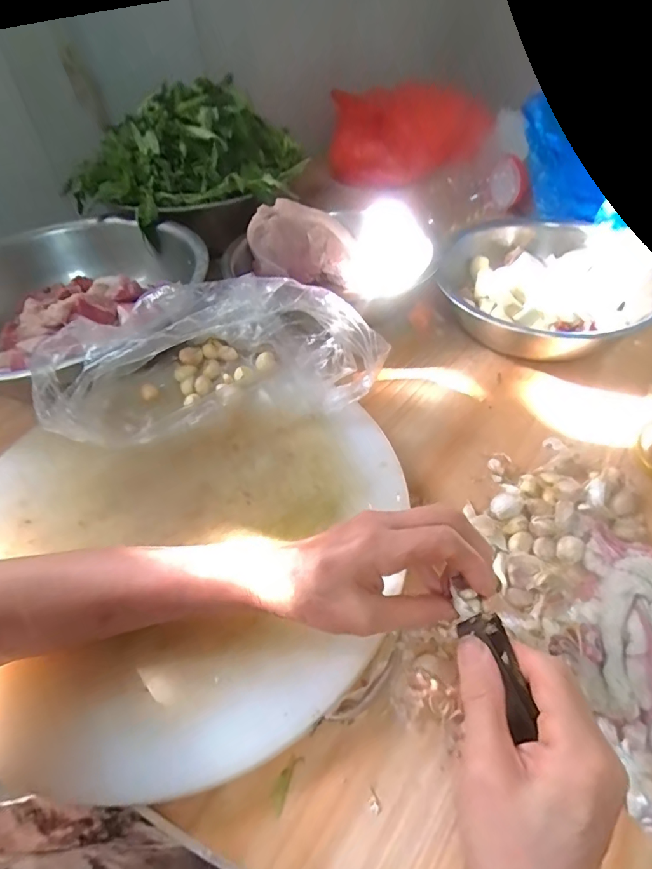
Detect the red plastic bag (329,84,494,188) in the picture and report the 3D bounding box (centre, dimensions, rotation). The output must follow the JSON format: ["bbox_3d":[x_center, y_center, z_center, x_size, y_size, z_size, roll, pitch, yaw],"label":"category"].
[{"bbox_3d":[0.169,-0.591,0.908,0.324,0.169,0.044,-18,50,-11],"label":"red plastic bag"}]

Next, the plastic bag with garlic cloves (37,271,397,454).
[{"bbox_3d":[-0.110,-0.079,0.473,0.309,0.111,0.127,-10,49,-4],"label":"plastic bag with garlic cloves"}]

